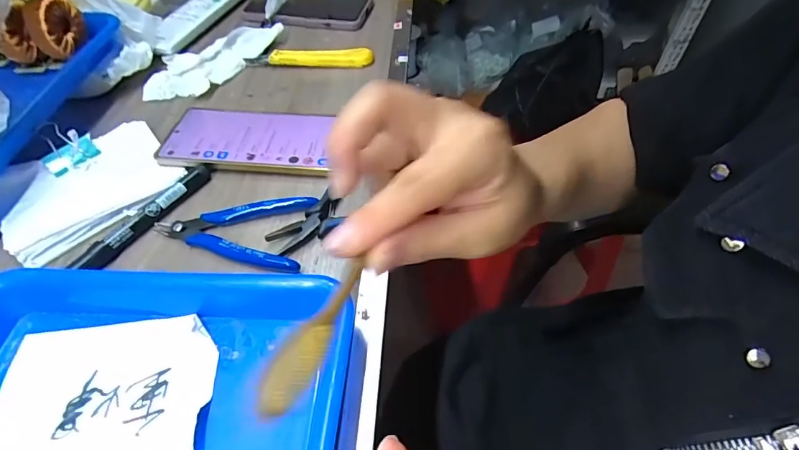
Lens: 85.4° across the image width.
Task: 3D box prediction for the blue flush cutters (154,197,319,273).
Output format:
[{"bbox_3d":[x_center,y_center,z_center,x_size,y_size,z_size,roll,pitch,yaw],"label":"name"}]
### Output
[{"bbox_3d":[-0.129,0.002,0.333,0.118,0.014,0.065,5,51,5],"label":"blue flush cutters"}]

